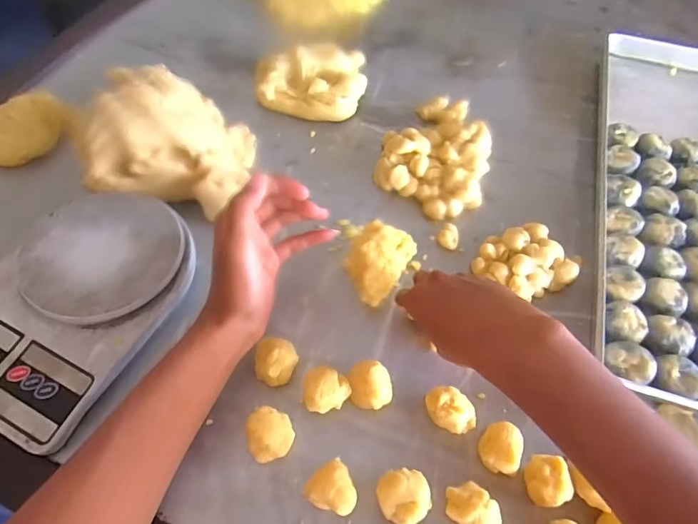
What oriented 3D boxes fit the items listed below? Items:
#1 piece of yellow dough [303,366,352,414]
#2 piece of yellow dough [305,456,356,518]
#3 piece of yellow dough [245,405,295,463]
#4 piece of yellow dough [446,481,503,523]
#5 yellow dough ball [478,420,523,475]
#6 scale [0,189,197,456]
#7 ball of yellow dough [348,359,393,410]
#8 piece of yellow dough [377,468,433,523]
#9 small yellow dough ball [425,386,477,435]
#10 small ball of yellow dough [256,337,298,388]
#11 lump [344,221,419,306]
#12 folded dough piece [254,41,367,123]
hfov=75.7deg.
[{"bbox_3d":[-0.018,0.101,0.359,0.037,0.029,0.033,-7,58,-6],"label":"piece of yellow dough"},{"bbox_3d":[-0.011,0.162,0.315,0.030,0.036,0.033,-34,64,-22],"label":"piece of yellow dough"},{"bbox_3d":[-0.059,0.129,0.338,0.033,0.029,0.035,1,57,-1],"label":"piece of yellow dough"},{"bbox_3d":[0.086,0.173,0.313,0.038,0.029,0.027,35,63,19],"label":"piece of yellow dough"},{"bbox_3d":[0.112,0.140,0.336,0.027,0.031,0.032,17,58,9],"label":"yellow dough ball"},{"bbox_3d":[-0.236,0.030,0.385,0.148,0.036,0.212,25,60,13],"label":"scale"},{"bbox_3d":[0.017,0.099,0.363,0.033,0.026,0.037,-5,57,-5],"label":"ball of yellow dough"},{"bbox_3d":[0.038,0.166,0.318,0.034,0.027,0.034,1,57,-1],"label":"piece of yellow dough"},{"bbox_3d":[0.079,0.117,0.352,0.040,0.031,0.029,37,63,20],"label":"small yellow dough ball"},{"bbox_3d":[-0.059,0.083,0.369,0.033,0.030,0.035,1,57,-1],"label":"small ball of yellow dough"},{"bbox_3d":[0.025,0.003,0.415,0.050,0.042,0.075,25,60,13],"label":"lump"},{"bbox_3d":[-0.045,-0.221,0.549,0.131,0.056,0.083,1,57,-1],"label":"folded dough piece"}]

